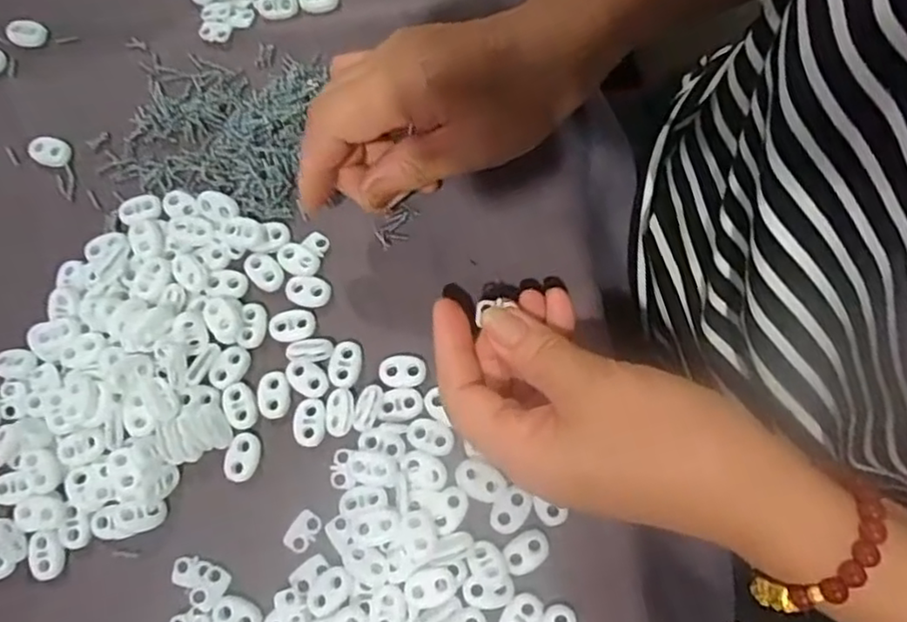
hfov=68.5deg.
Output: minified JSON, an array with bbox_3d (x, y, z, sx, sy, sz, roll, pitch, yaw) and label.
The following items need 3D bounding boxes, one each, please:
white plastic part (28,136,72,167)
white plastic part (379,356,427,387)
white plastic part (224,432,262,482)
[{"bbox_3d":[-0.221,-0.087,0.363,0.022,0.007,0.014,7,74,4],"label":"white plastic part"},{"bbox_3d":[-0.025,0.029,0.318,0.023,0.004,0.014,0,74,2],"label":"white plastic part"},{"bbox_3d":[-0.099,0.068,0.311,0.015,0.004,0.022,13,75,5],"label":"white plastic part"}]

